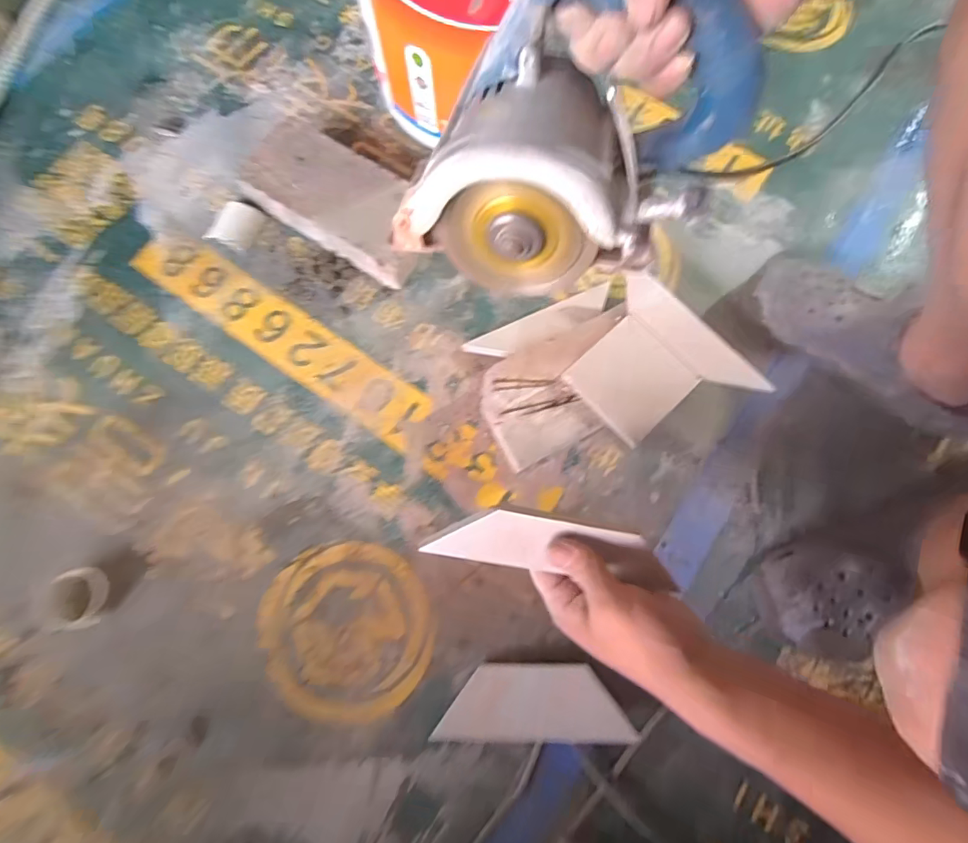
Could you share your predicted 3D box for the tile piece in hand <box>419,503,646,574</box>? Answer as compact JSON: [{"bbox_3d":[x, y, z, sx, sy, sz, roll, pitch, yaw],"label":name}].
[{"bbox_3d":[0.034,0.082,0.339,0.136,0.008,0.049,12,115,-10],"label":"tile piece in hand"}]

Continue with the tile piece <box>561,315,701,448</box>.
[{"bbox_3d":[0.146,-0.043,0.491,0.096,0.012,0.096,-42,81,-11],"label":"tile piece"}]

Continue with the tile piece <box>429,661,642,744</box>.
[{"bbox_3d":[0.044,0.255,0.452,0.167,0.006,0.062,-3,64,6],"label":"tile piece"}]

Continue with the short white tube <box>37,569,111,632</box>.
[{"bbox_3d":[-0.381,0.166,0.466,0.048,0.028,0.055,-11,76,-4],"label":"short white tube"}]

